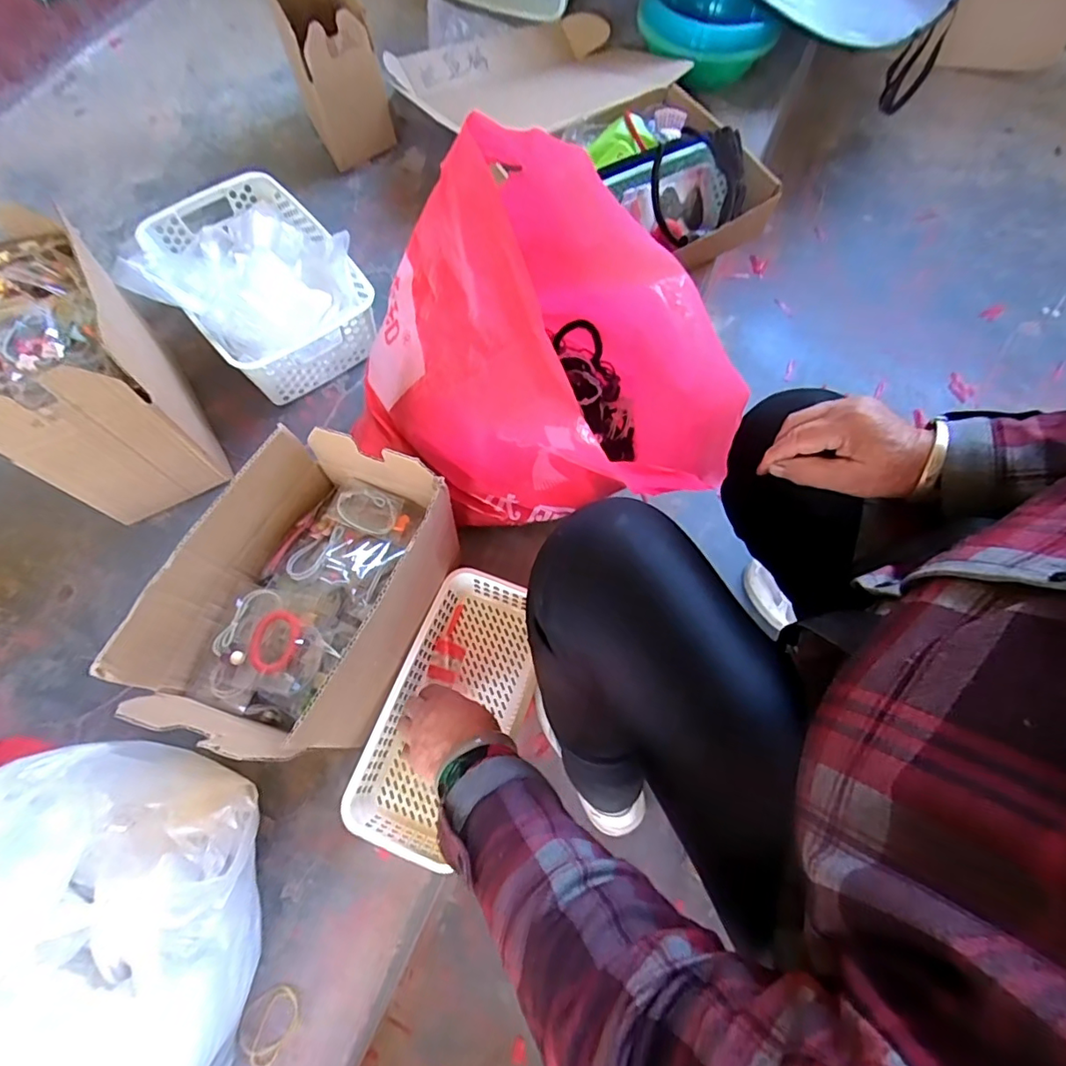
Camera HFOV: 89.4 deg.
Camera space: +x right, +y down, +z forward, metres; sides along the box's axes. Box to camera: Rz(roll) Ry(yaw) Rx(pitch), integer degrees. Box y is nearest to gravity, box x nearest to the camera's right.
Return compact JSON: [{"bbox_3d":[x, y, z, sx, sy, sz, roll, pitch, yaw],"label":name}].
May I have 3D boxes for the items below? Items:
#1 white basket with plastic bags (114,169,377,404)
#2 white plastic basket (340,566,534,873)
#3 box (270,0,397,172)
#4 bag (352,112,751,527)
[{"bbox_3d":[-0.367,-0.326,0.697,0.227,0.141,0.318,-39,74,-15],"label":"white basket with plastic bags"},{"bbox_3d":[-0.080,0.177,0.548,0.124,0.064,0.266,22,67,8],"label":"white plastic basket"},{"bbox_3d":[-0.311,-0.722,0.833,0.112,0.181,0.212,-24,70,-10],"label":"box"},{"bbox_3d":[0.009,-0.164,0.516,0.365,0.257,0.232,14,68,5],"label":"bag"}]

